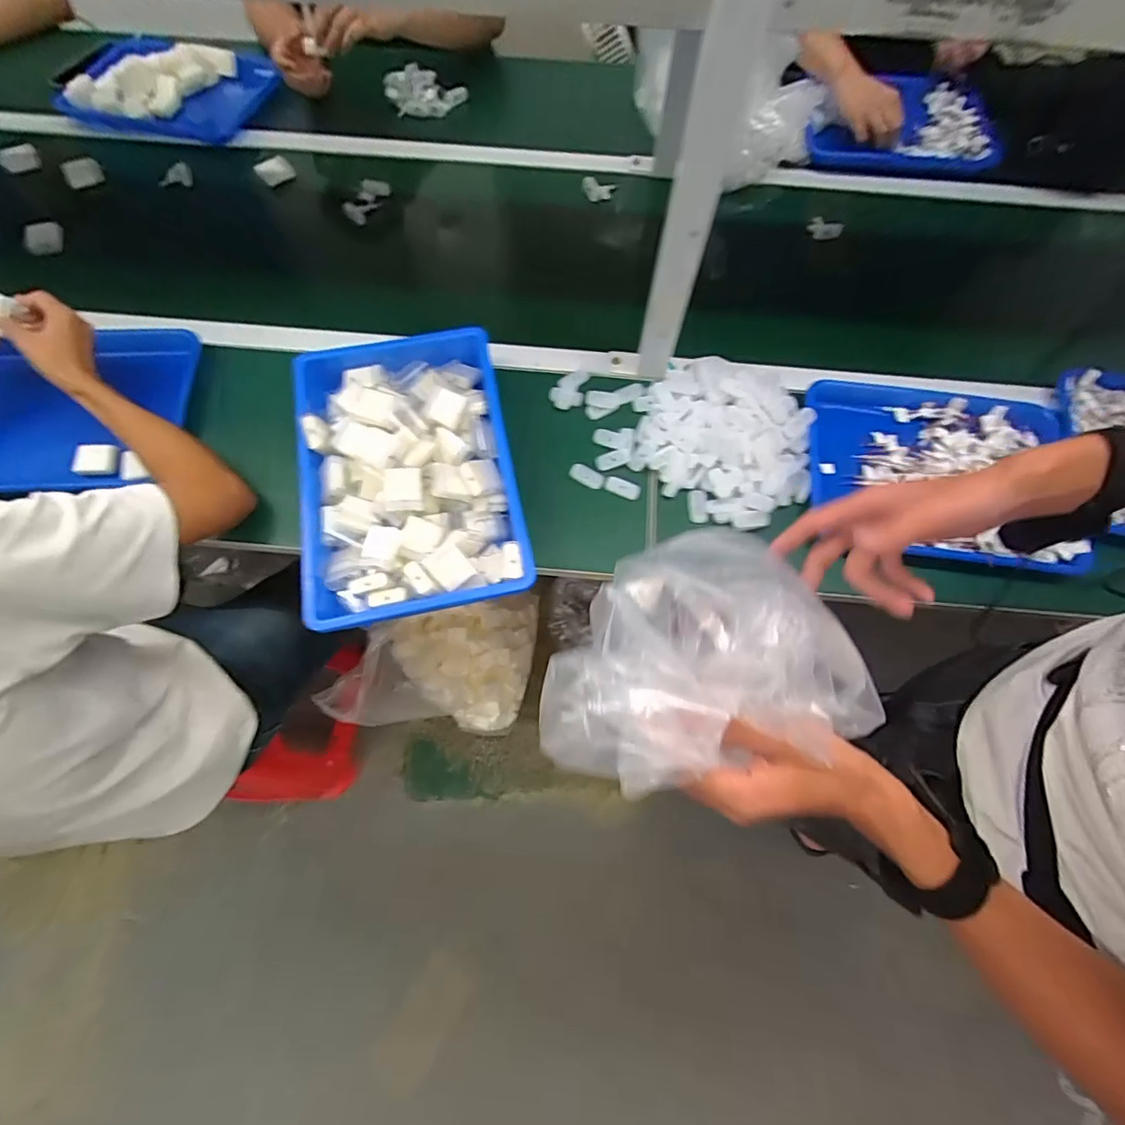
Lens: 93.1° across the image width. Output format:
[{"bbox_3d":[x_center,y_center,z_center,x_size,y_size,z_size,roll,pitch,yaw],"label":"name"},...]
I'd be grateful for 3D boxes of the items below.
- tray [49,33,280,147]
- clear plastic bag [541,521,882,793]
[{"bbox_3d":[-0.615,-0.754,0.845,0.332,0.046,0.193,13,68,3],"label":"tray"},{"bbox_3d":[0.092,0.052,0.343,0.218,0.072,0.147,-11,69,-7],"label":"clear plastic bag"}]

